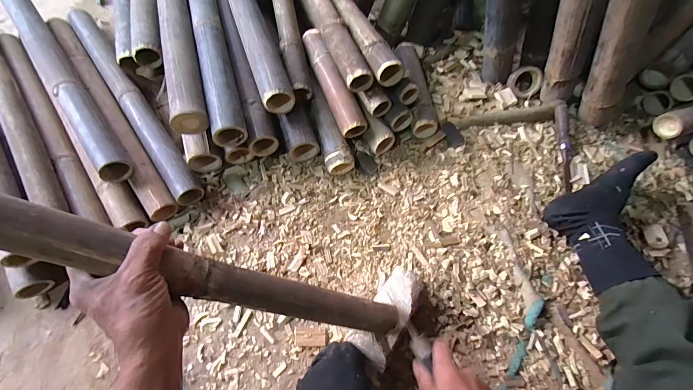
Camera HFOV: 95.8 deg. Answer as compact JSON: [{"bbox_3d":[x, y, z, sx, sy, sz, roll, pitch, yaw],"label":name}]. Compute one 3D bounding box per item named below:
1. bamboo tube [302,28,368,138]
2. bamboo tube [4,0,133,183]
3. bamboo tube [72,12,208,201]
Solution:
[{"bbox_3d":[-0.031,-0.250,0.683,0.056,0.062,0.268,-19,68,-11],"label":"bamboo tube"},{"bbox_3d":[-0.640,-0.274,0.696,0.061,0.057,0.649,-35,72,-17],"label":"bamboo tube"},{"bbox_3d":[-0.507,-0.235,0.732,0.058,0.058,0.664,-34,71,-16],"label":"bamboo tube"}]

